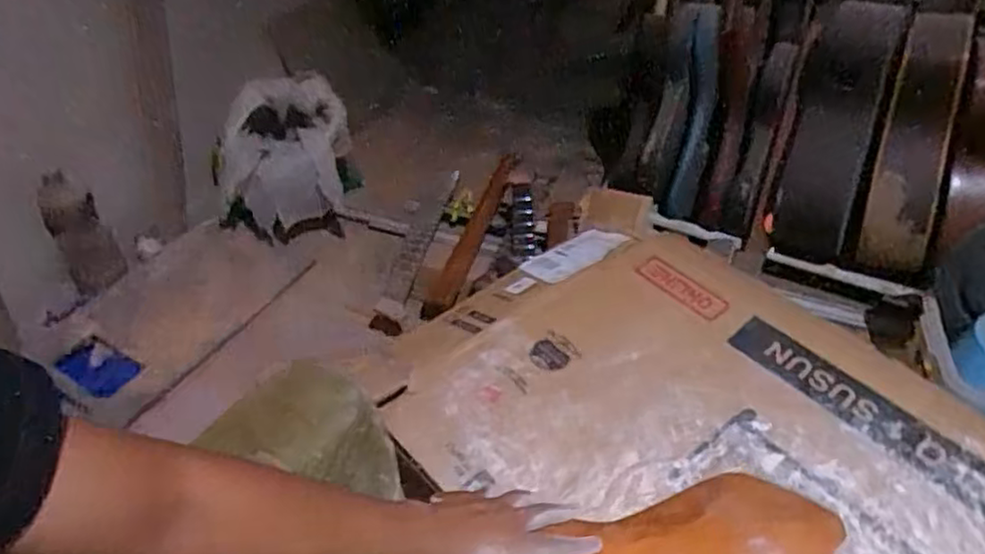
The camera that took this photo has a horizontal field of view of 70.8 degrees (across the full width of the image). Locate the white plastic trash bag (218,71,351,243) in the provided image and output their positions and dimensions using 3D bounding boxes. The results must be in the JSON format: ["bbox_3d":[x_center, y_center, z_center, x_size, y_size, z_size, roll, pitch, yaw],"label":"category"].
[{"bbox_3d":[-0.470,-0.285,1.572,0.288,0.271,0.194,-12,44,-15],"label":"white plastic trash bag"}]

